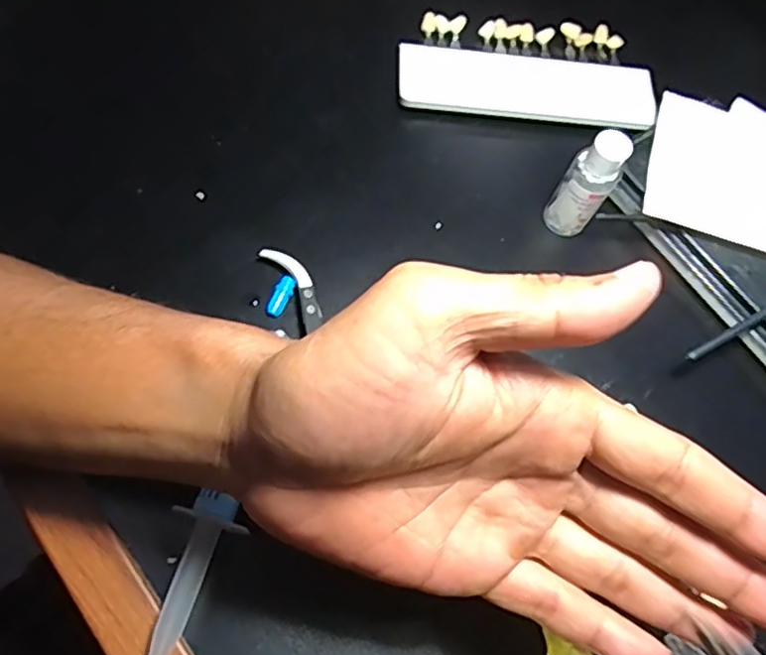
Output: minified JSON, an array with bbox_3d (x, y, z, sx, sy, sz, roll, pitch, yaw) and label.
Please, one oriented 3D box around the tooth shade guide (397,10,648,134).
[{"bbox_3d":[0.084,-0.152,0.377,0.145,0.011,0.076,5,66,0],"label":"tooth shade guide"}]

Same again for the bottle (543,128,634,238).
[{"bbox_3d":[0.098,-0.068,0.309,0.022,0.057,0.022,2,67,-5],"label":"bottle"}]

